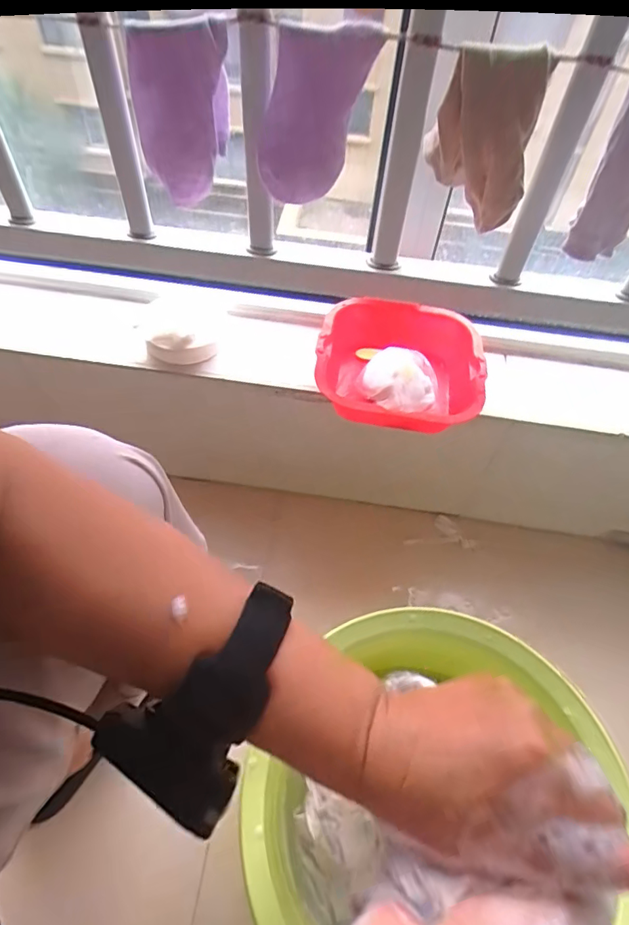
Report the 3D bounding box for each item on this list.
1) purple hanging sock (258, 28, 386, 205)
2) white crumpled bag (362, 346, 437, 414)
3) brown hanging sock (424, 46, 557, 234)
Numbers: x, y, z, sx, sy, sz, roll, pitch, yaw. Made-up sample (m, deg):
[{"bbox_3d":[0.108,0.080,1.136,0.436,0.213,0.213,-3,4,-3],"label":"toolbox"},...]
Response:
[{"bbox_3d":[-0.001,-0.264,0.403,0.081,0.119,0.026,-1,53,-5],"label":"purple hanging sock"},{"bbox_3d":[0.097,-0.095,0.577,0.080,0.030,0.080,10,53,3],"label":"white crumpled bag"},{"bbox_3d":[0.130,-0.256,0.403,0.042,0.117,0.079,-24,58,-20],"label":"brown hanging sock"}]

